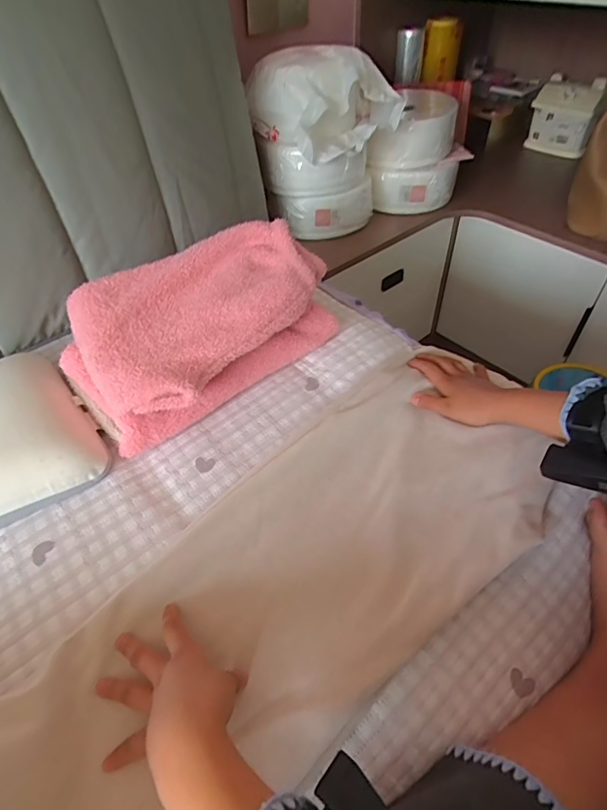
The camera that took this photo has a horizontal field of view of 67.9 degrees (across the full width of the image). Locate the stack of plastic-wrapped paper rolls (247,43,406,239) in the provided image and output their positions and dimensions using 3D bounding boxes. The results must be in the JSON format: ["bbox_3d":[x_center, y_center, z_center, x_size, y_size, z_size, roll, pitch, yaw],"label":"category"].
[{"bbox_3d":[0.046,-0.568,0.990,0.221,0.318,0.229,32,56,27],"label":"stack of plastic-wrapped paper rolls"}]

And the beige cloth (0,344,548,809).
[{"bbox_3d":[-0.039,0.201,0.409,0.245,0.137,0.706,34,48,29],"label":"beige cloth"}]

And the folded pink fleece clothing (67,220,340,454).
[{"bbox_3d":[-0.138,-0.111,0.633,0.351,0.152,0.217,-33,54,-23],"label":"folded pink fleece clothing"}]

